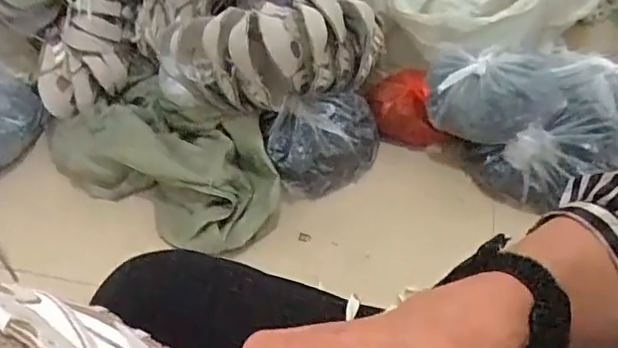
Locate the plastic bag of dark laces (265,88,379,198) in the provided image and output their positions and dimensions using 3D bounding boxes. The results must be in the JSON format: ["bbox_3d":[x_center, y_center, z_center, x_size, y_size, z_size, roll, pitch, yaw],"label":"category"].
[{"bbox_3d":[0.033,-0.055,1.118,0.218,0.156,0.116,-24,46,-18],"label":"plastic bag of dark laces"}]

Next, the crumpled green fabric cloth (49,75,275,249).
[{"bbox_3d":[-0.295,-0.051,1.168,0.558,0.122,0.269,25,51,29],"label":"crumpled green fabric cloth"}]

